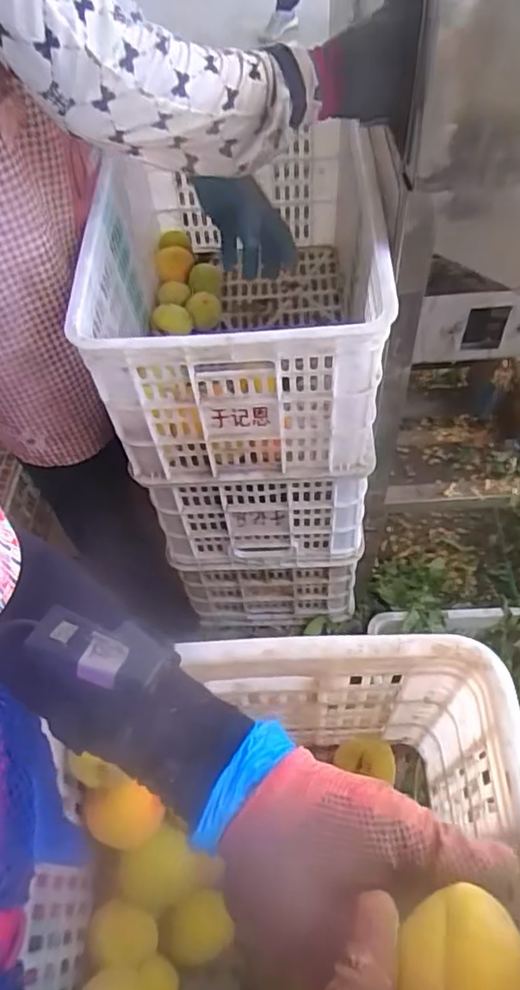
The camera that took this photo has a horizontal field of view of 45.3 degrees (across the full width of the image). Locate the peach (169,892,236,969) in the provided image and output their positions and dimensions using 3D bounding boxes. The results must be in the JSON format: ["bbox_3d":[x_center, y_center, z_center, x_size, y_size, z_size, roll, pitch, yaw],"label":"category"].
[{"bbox_3d":[-0.052,0.385,0.550,0.059,0.056,0.047,-32,60,-15],"label":"peach"}]

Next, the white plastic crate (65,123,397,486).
[{"bbox_3d":[-0.023,-0.297,0.865,0.338,0.268,0.511,-1,57,4],"label":"white plastic crate"}]

